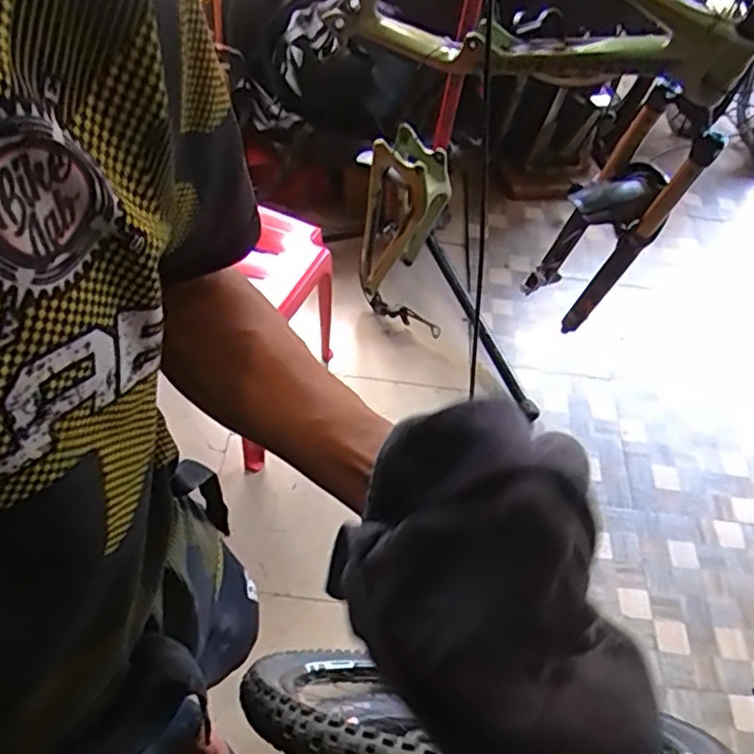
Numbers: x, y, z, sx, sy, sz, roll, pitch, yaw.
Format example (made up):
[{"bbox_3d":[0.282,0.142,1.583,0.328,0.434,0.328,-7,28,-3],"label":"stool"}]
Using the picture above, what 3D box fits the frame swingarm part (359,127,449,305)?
[{"bbox_3d":[0.065,-0.416,1.733,0.211,0.438,0.169,9,52,0],"label":"frame swingarm part"}]

